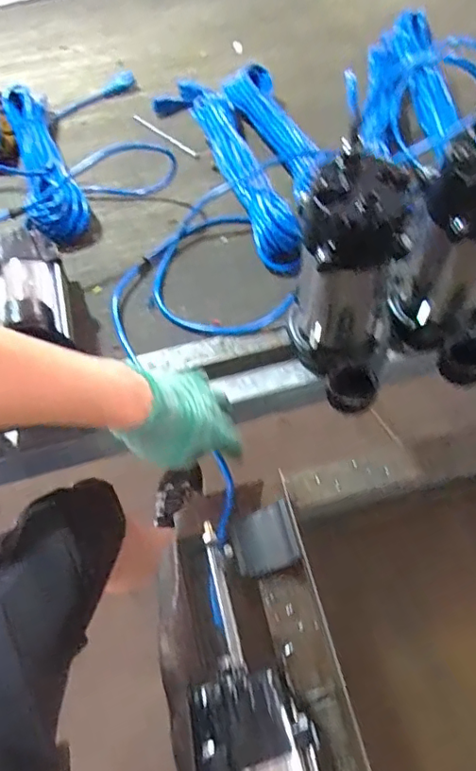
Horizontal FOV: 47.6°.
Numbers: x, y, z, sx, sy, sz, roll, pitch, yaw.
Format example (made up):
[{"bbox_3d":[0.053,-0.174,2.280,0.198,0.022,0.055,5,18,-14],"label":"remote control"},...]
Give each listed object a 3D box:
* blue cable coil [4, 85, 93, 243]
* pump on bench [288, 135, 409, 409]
[{"bbox_3d":[-0.304,-0.359,0.849,0.082,0.060,0.337,-19,60,-7],"label":"blue cable coil"},{"bbox_3d":[0.106,-0.088,0.551,0.110,0.242,0.130,8,61,8],"label":"pump on bench"}]

